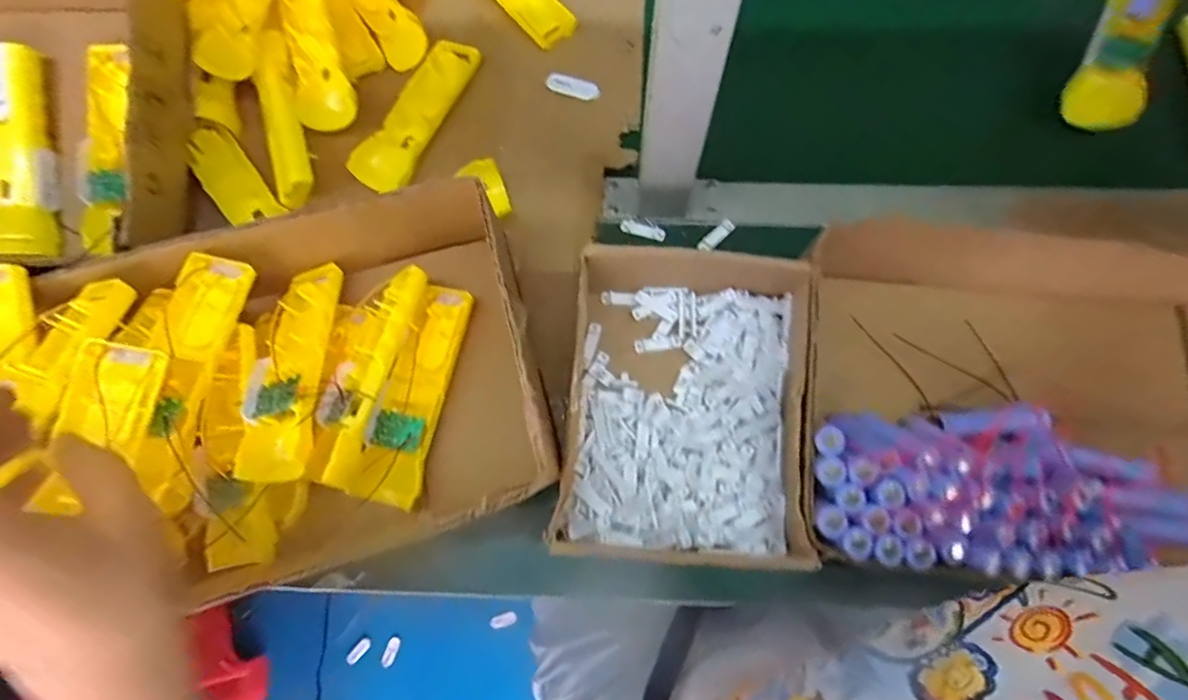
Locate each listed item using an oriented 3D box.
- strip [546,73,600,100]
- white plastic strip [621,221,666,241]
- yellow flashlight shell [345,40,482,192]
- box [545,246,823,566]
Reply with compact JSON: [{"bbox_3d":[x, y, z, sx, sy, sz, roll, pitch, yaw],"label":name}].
[{"bbox_3d":[-0.019,-0.245,0.519,0.049,0.005,0.017,17,74,5],"label":"strip"},{"bbox_3d":[0.043,-0.103,0.480,0.039,0.005,0.009,15,74,5],"label":"white plastic strip"},{"bbox_3d":[-0.154,-0.210,0.490,0.045,0.015,0.158,25,75,7],"label":"yellow flashlight shell"},{"bbox_3d":[0.064,0.032,0.398,0.165,0.064,0.221,5,73,1],"label":"box"}]

